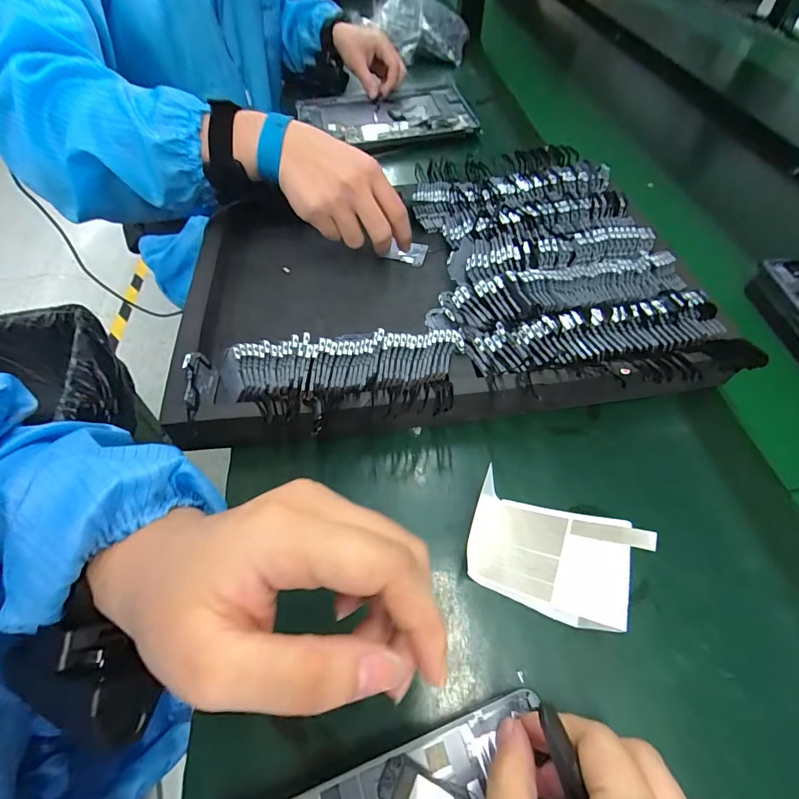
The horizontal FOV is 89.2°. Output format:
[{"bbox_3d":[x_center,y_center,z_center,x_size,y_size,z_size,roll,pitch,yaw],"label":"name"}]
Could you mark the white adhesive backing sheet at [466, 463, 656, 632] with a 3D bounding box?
[{"bbox_3d":[0.088,0.090,0.243,0.089,0.041,0.065,25,60,17],"label":"white adhesive backing sheet"}]

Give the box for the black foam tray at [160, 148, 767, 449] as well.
[{"bbox_3d":[0.022,-0.114,0.375,0.420,0.049,0.318,-7,56,-3],"label":"black foam tray"}]

